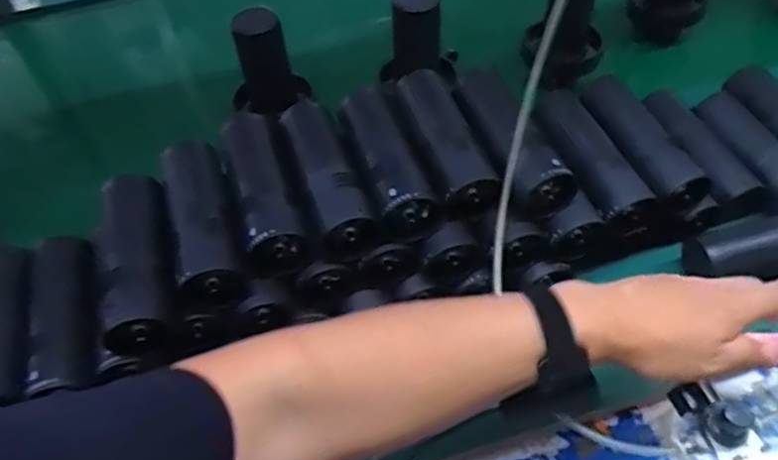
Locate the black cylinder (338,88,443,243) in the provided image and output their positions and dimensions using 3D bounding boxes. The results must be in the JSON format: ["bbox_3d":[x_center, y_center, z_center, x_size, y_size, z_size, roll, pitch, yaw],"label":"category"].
[{"bbox_3d":[-0.008,-0.067,0.604,0.056,0.047,0.162,-20,54,-9],"label":"black cylinder"}]

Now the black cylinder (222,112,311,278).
[{"bbox_3d":[-0.118,-0.039,0.589,0.052,0.045,0.166,-18,54,-8],"label":"black cylinder"}]

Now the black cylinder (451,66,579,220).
[{"bbox_3d":[0.108,-0.088,0.596,0.058,0.053,0.156,-21,54,-10],"label":"black cylinder"}]

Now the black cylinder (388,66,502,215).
[{"bbox_3d":[0.046,-0.090,0.609,0.056,0.046,0.159,-20,54,-9],"label":"black cylinder"}]

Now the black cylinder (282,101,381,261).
[{"bbox_3d":[-0.064,-0.051,0.599,0.055,0.047,0.162,-20,54,-9],"label":"black cylinder"}]

